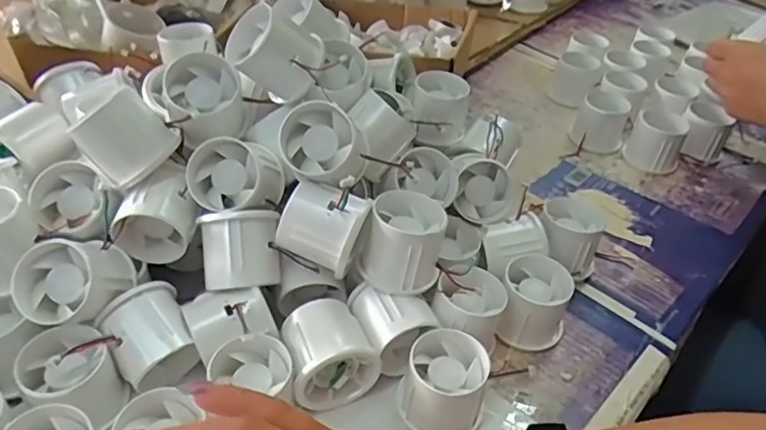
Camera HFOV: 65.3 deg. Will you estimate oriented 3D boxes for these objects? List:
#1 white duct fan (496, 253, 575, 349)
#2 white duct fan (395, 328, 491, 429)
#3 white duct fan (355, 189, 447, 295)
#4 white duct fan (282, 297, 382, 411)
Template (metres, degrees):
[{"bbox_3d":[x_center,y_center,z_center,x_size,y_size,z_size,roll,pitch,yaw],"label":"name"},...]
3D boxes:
[{"bbox_3d":[0.115,0.067,0.452,0.053,0.049,0.054,14,41,9],"label":"white duct fan"},{"bbox_3d":[0.040,0.111,0.392,0.054,0.049,0.049,18,42,14],"label":"white duct fan"},{"bbox_3d":[0.012,0.021,0.417,0.057,0.057,0.059,7,41,1],"label":"white duct fan"},{"bbox_3d":[-0.036,0.091,0.399,0.053,0.046,0.055,-10,43,-18],"label":"white duct fan"}]

